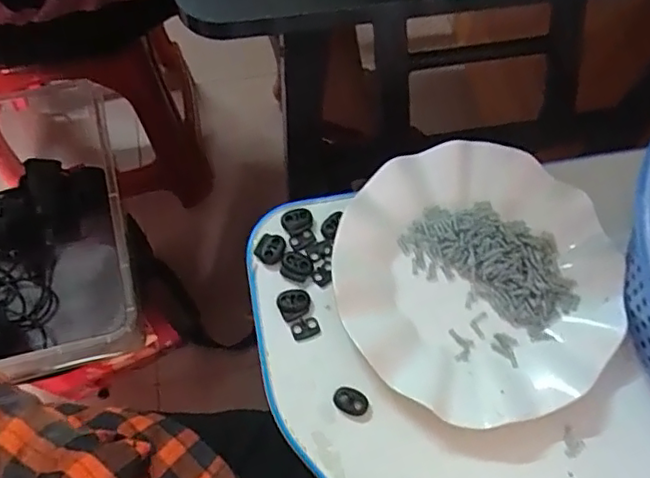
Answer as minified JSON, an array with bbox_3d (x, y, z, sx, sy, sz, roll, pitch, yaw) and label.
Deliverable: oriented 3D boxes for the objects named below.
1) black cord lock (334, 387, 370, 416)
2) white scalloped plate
[{"bbox_3d":[0.016,0.100,0.366,0.022,0.004,0.014,25,70,9],"label":"black cord lock"},{"bbox_3d":[0.098,0.022,0.387,0.177,0.020,0.179,0,68,-1],"label":"white scalloped plate"}]

